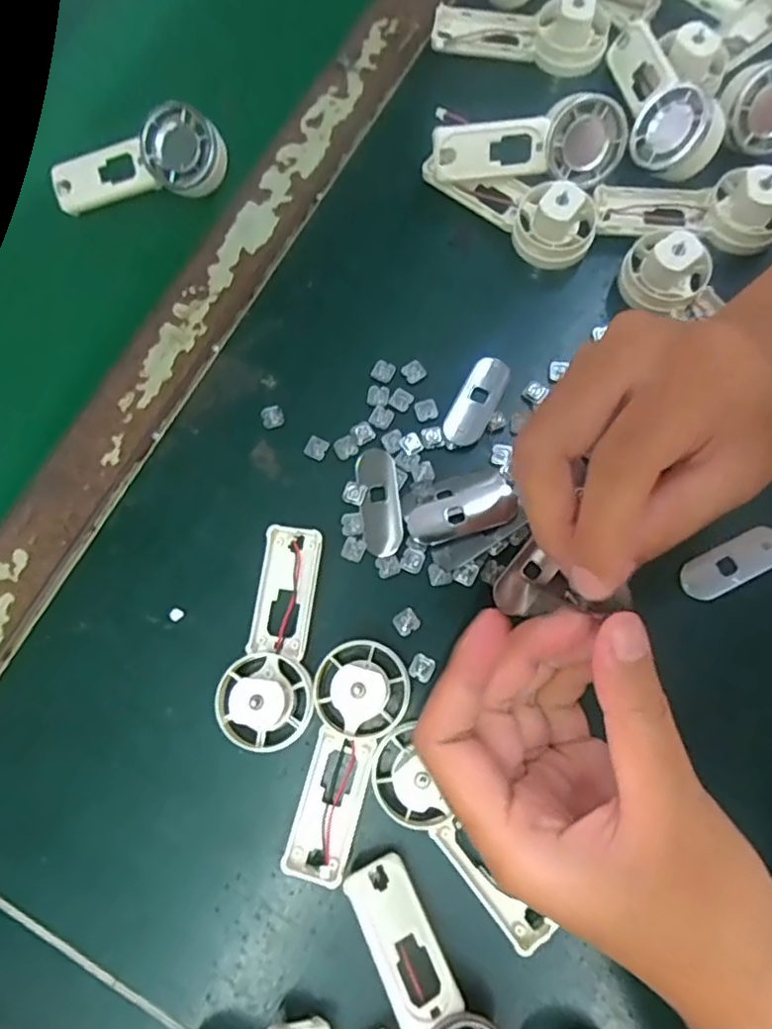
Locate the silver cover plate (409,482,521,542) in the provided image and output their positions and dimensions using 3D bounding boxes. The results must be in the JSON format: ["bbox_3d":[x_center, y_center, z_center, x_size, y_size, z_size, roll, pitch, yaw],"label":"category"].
[{"bbox_3d":[0.034,-0.001,0.287,0.049,0.004,0.020,-14,76,-2],"label":"silver cover plate"}]

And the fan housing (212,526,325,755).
[{"bbox_3d":[-0.045,0.049,0.267,0.035,0.020,0.091,5,64,3],"label":"fan housing"}]

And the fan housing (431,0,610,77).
[{"bbox_3d":[0.072,-0.264,0.339,0.092,0.032,0.029,10,76,4],"label":"fan housing"}]

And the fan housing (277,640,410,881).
[{"bbox_3d":[-0.015,0.098,0.253,0.037,0.029,0.092,11,76,5],"label":"fan housing"}]

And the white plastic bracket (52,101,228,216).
[{"bbox_3d":[-0.129,-0.183,0.331,0.093,0.020,0.039,-10,109,11],"label":"white plastic bracket"}]

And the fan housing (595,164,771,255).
[{"bbox_3d":[0.151,-0.154,0.308,0.089,0.028,0.034,11,77,5],"label":"fan housing"}]

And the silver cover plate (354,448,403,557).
[{"bbox_3d":[-0.003,-0.006,0.291,0.018,0.004,0.049,-9,76,0],"label":"silver cover plate"}]

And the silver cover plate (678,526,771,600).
[{"bbox_3d":[0.154,0.022,0.280,0.049,0.004,0.018,-27,75,3],"label":"silver cover plate"}]

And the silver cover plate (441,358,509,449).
[{"bbox_3d":[0.044,-0.054,0.302,0.018,0.004,0.048,27,78,8],"label":"silver cover plate"}]

